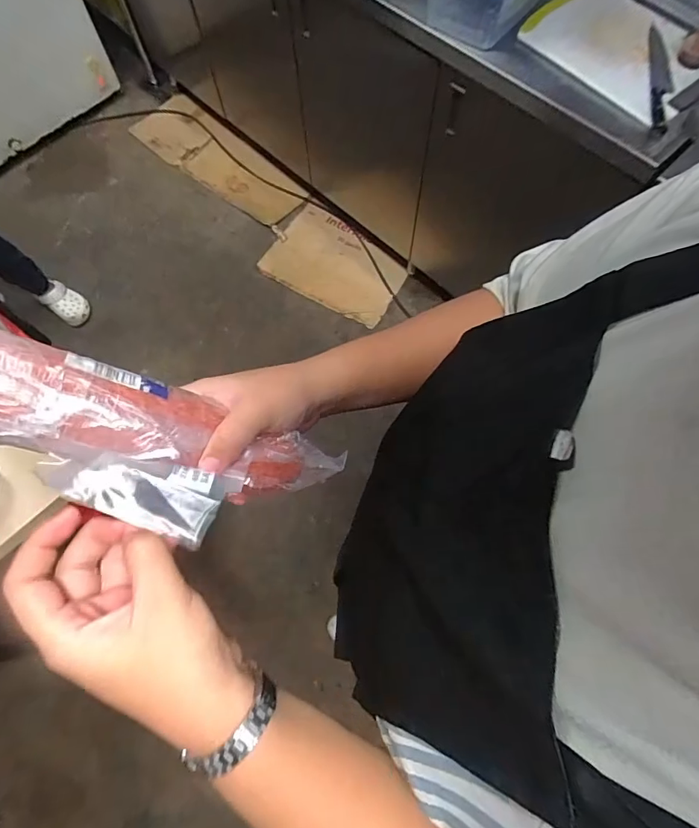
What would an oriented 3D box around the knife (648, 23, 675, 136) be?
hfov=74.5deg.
[{"bbox_3d":[0.559,-0.601,0.828,0.045,0.024,0.253,6,70,1],"label":"knife"}]

